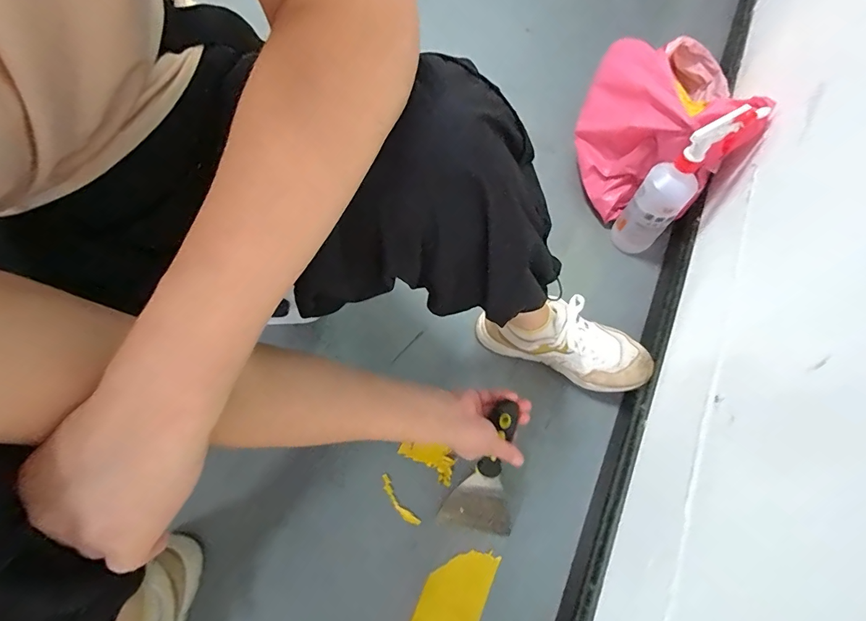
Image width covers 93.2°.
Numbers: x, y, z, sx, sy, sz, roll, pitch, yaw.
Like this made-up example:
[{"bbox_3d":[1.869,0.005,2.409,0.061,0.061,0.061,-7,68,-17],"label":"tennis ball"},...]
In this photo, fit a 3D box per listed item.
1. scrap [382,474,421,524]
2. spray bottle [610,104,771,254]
[{"bbox_3d":[-0.048,0.260,0.558,0.016,0.004,0.077,-37,72,-18],"label":"scrap"},{"bbox_3d":[0.372,-0.195,0.646,0.074,0.265,0.098,41,70,16],"label":"spray bottle"}]

